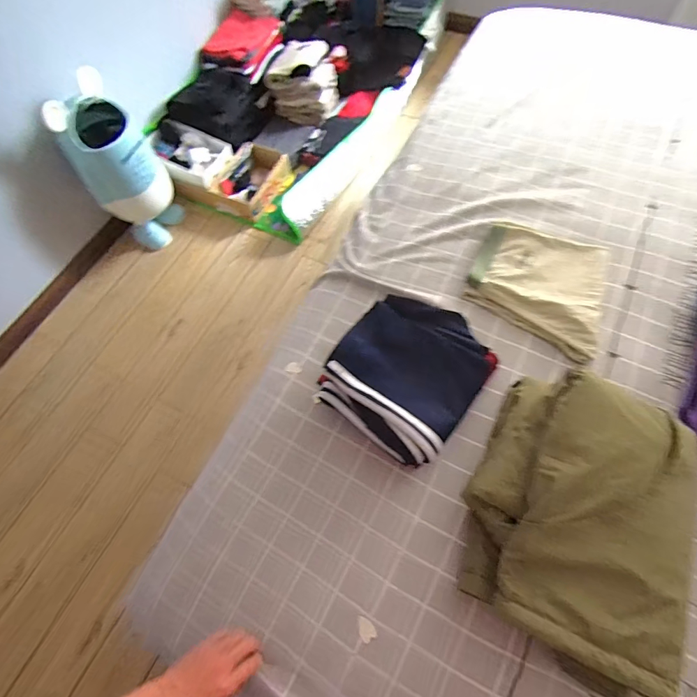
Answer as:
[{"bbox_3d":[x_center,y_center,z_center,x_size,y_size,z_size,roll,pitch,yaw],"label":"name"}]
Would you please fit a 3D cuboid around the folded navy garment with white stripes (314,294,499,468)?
[{"bbox_3d":[0.099,0.028,0.651,0.224,0.097,0.258,36,73,19],"label":"folded navy garment with white stripes"}]

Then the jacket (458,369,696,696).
[{"bbox_3d":[0.306,0.219,0.527,0.278,0.157,0.333,24,69,14],"label":"jacket"}]

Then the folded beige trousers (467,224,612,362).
[{"bbox_3d":[0.350,-0.124,0.742,0.229,0.034,0.228,24,69,14],"label":"folded beige trousers"}]

